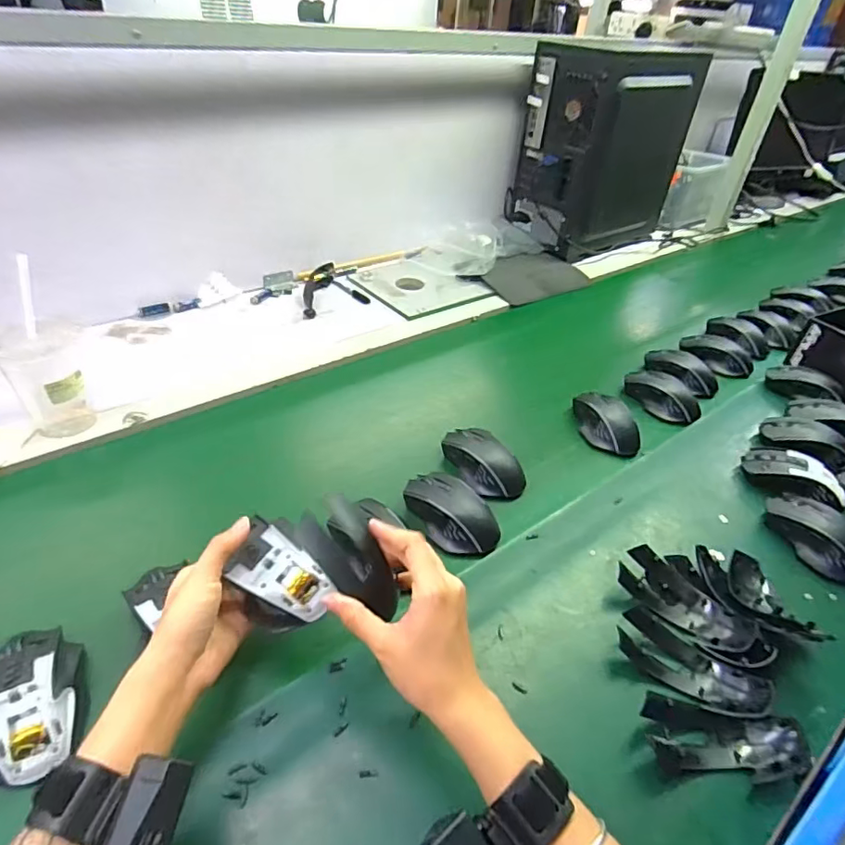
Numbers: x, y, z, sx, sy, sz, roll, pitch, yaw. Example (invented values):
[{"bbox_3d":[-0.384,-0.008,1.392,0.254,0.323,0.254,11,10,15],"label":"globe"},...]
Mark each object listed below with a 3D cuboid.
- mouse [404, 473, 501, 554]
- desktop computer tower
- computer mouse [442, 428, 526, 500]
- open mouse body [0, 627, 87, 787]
[{"bbox_3d":[0.030,0.095,0.588,0.066,0.036,0.117,-28,50,-34],"label":"mouse"},{"bbox_3d":[0.391,-0.589,1.198,0.352,0.379,0.189,-26,49,-33],"label":"desktop computer tower"},{"bbox_3d":[0.074,0.046,0.659,0.061,0.035,0.115,-21,46,-29],"label":"computer mouse"},{"bbox_3d":[-0.296,0.206,0.408,0.068,0.029,0.110,-16,44,-24],"label":"open mouse body"}]

